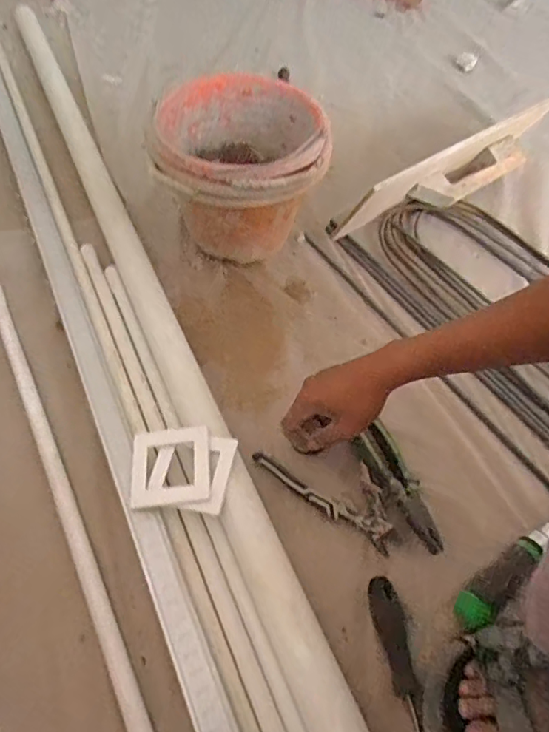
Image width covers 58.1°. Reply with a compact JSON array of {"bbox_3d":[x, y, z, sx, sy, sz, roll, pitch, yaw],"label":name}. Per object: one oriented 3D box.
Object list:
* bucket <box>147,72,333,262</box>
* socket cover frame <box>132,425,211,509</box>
[{"bbox_3d":[-0.051,-0.274,0.752,0.235,0.215,0.244,1,56,-3],"label":"bucket"},{"bbox_3d":[-0.114,0.109,0.547,0.084,0.005,0.085,-6,62,1],"label":"socket cover frame"}]

